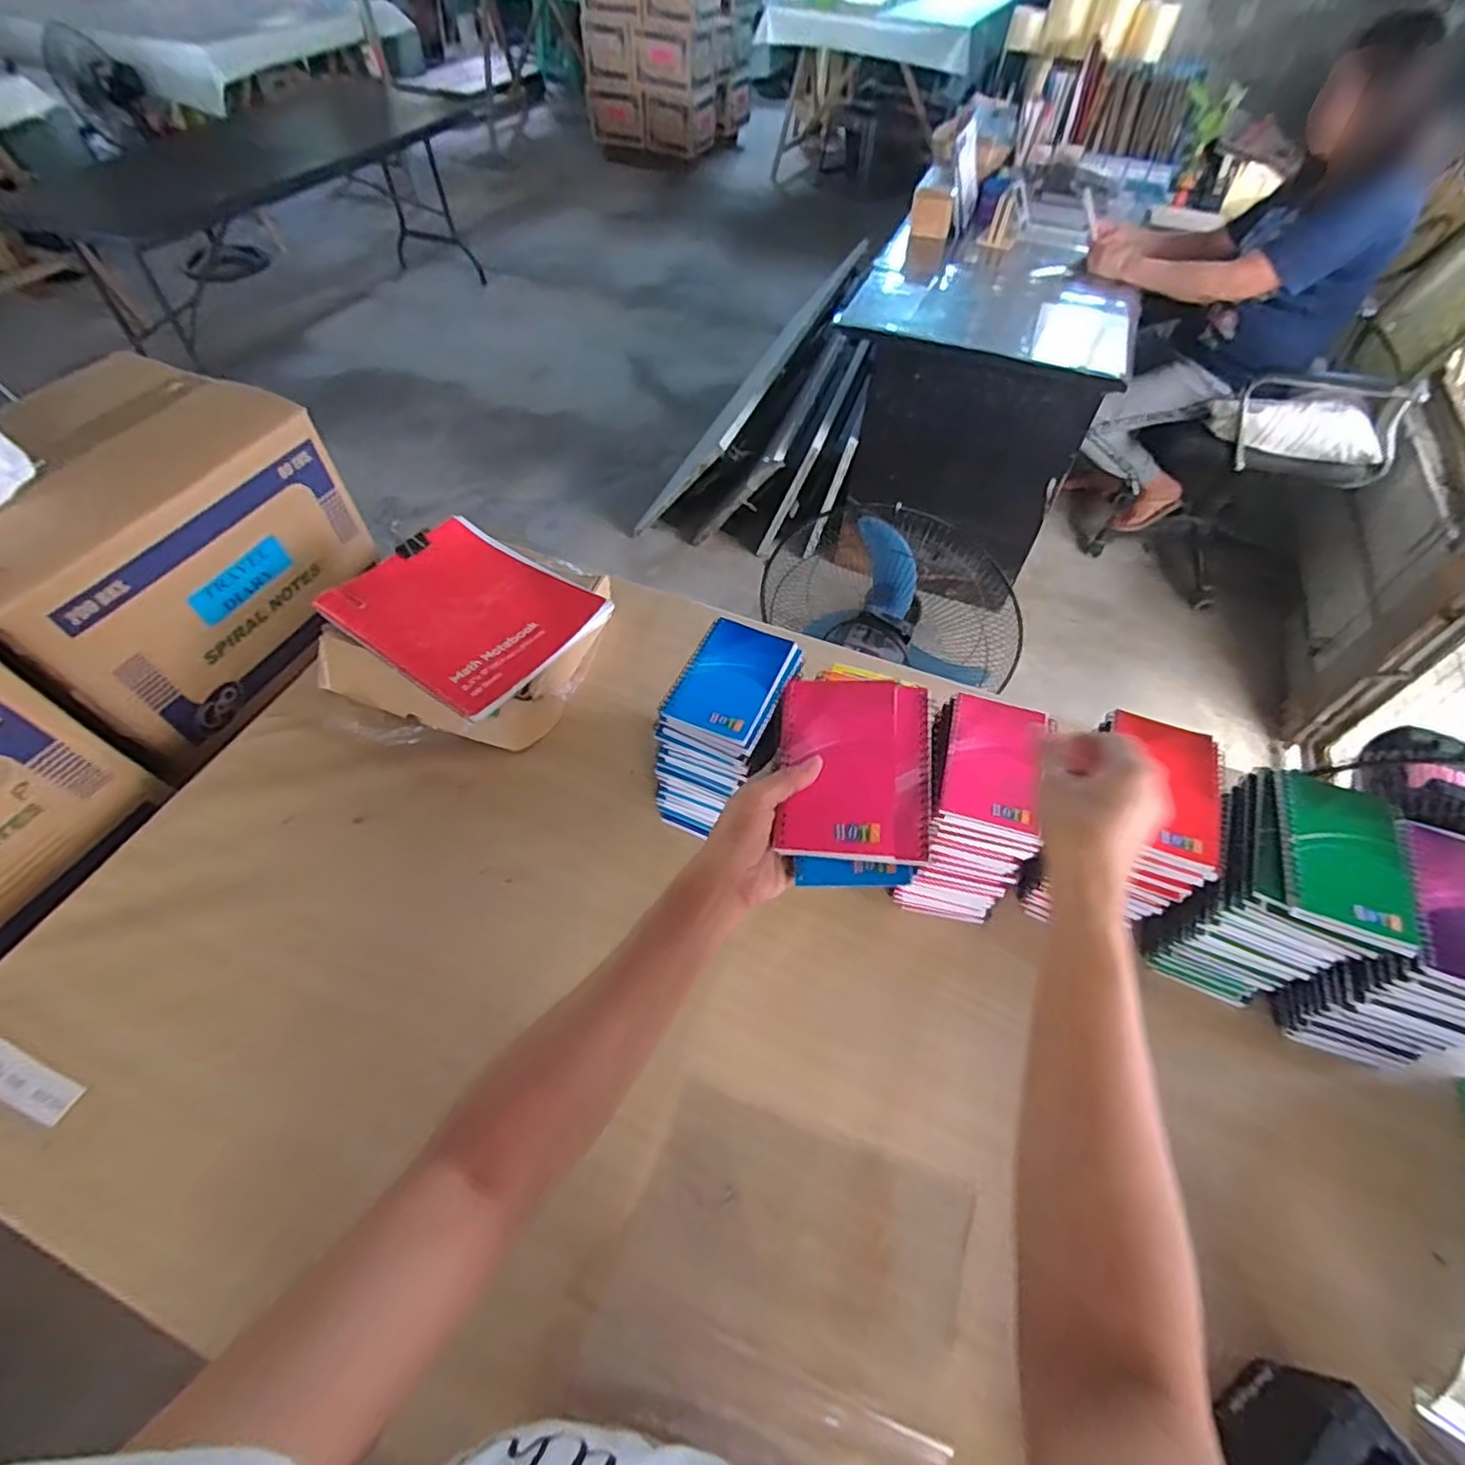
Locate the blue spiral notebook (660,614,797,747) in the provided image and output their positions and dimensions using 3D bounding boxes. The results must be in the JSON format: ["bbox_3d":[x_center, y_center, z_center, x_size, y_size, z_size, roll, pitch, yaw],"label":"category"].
[{"bbox_3d":[-0.001,-0.050,0.609,0.085,0.015,0.123,21,56,13],"label":"blue spiral notebook"}]

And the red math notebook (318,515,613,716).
[{"bbox_3d":[-0.317,-0.148,0.777,0.274,0.018,0.209,32,59,20],"label":"red math notebook"}]

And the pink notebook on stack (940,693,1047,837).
[{"bbox_3d":[0.225,0.022,0.565,0.074,0.011,0.123,16,55,10],"label":"pink notebook on stack"}]

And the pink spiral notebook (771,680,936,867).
[{"bbox_3d":[0.088,0.024,0.466,0.105,0.010,0.128,4,71,9],"label":"pink spiral notebook"}]

